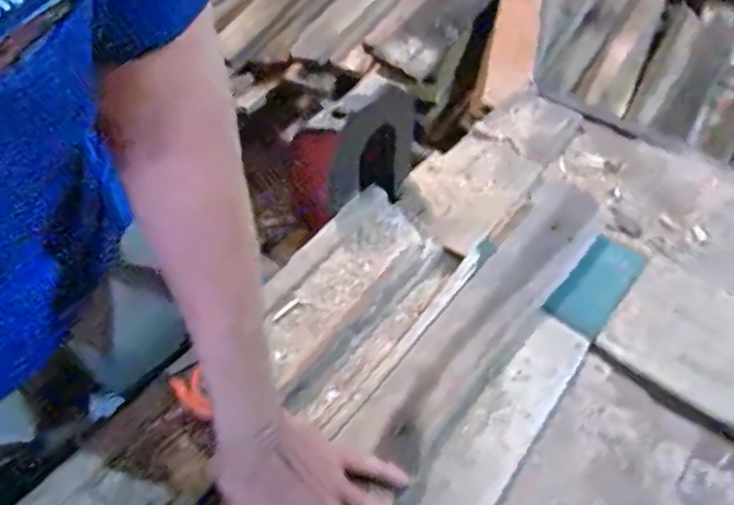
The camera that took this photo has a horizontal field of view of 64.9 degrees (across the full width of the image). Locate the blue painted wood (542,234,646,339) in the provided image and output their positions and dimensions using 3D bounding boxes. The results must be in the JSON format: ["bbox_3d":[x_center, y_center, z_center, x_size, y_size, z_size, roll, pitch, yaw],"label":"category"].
[{"bbox_3d":[0.274,0.035,0.685,0.062,0.022,0.161,35,58,20],"label":"blue painted wood"}]

